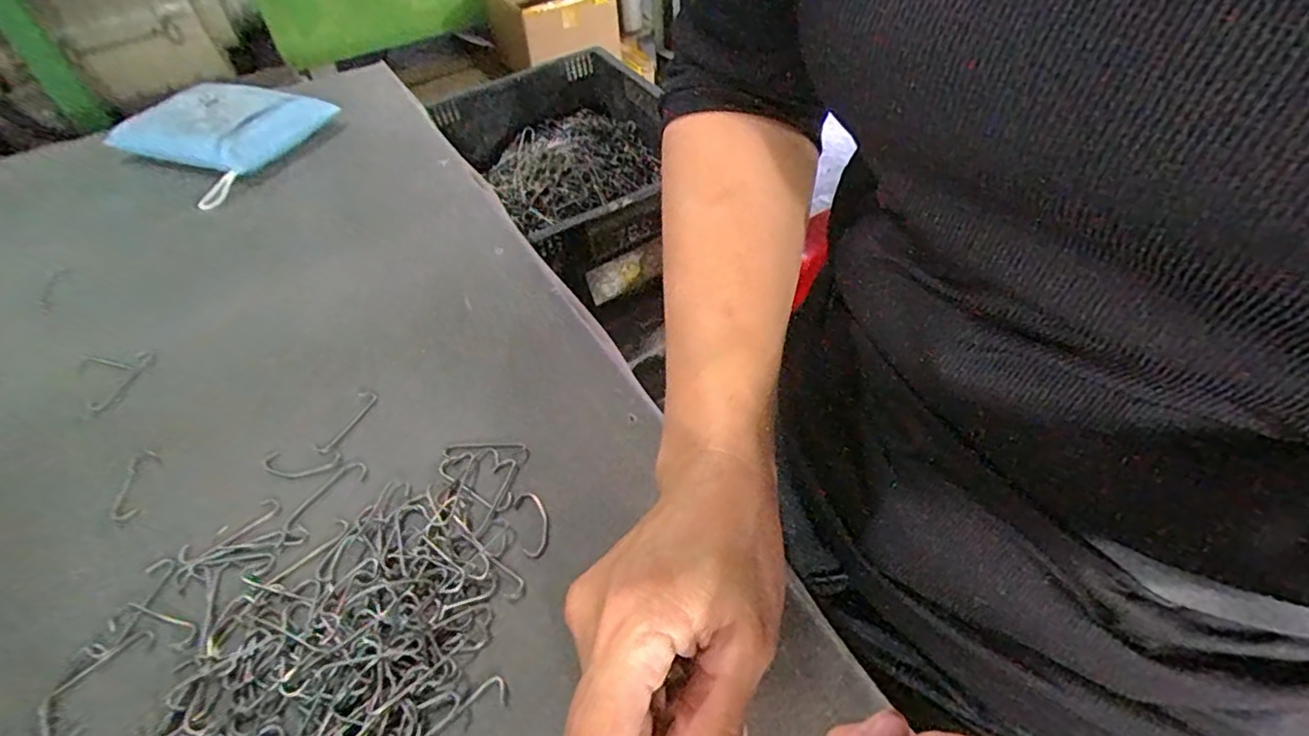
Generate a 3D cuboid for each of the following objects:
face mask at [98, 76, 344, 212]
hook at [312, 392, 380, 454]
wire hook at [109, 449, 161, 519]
[{"bbox_3d":[-0.374,-0.197,0.533,0.130,0.029,0.148,11,47,13],"label":"face mask"},{"bbox_3d":[-0.158,0.027,0.328,0.012,0.004,0.042,9,46,11],"label":"hook"},{"bbox_3d":[-0.249,0.055,0.306,0.013,0.004,0.038,-9,46,-7],"label":"wire hook"}]

